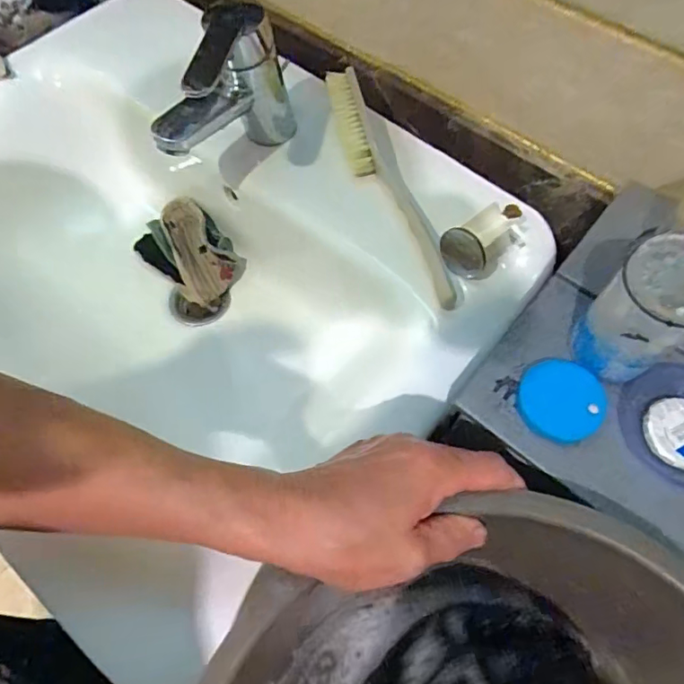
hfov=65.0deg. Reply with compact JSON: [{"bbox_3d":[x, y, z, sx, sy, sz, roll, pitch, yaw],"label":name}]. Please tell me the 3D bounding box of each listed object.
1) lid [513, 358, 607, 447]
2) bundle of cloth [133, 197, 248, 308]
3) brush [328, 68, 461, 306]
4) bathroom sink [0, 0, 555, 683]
[{"bbox_3d":[0.129,0.034,0.317,0.047,0.009,0.049,0,64,0],"label":"lid"},{"bbox_3d":[-0.154,-0.091,0.553,0.103,0.043,0.074,40,71,18],"label":"bundle of cloth"},{"bbox_3d":[0.038,-0.126,0.420,0.034,0.043,0.220,-19,65,-8],"label":"brush"},{"bbox_3d":[-0.158,-0.070,0.485,0.524,0.159,0.409,40,71,18],"label":"bathroom sink"}]

